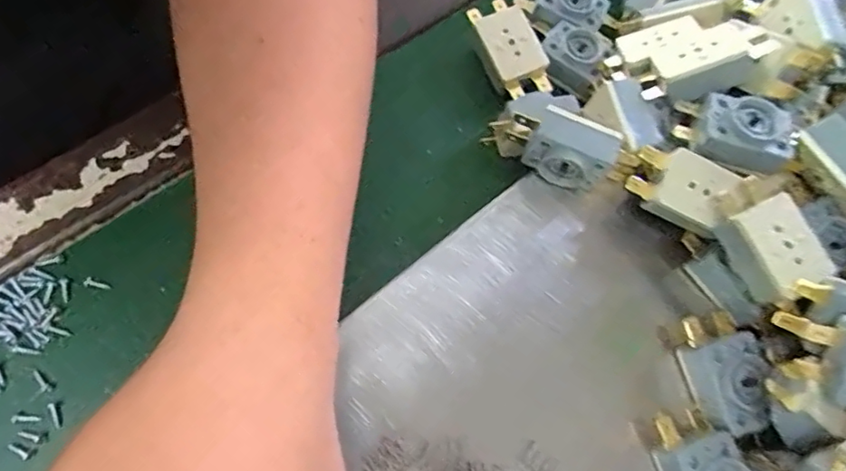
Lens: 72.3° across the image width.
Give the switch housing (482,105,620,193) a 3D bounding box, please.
[{"bbox_3d":[0.056,-0.041,0.257,0.054,0.030,0.021,29,68,3],"label":"switch housing"}]

